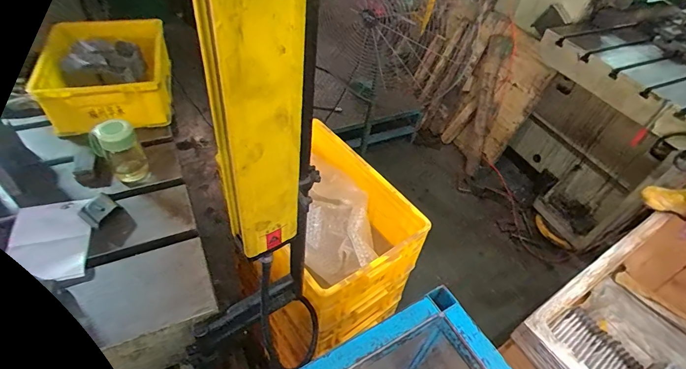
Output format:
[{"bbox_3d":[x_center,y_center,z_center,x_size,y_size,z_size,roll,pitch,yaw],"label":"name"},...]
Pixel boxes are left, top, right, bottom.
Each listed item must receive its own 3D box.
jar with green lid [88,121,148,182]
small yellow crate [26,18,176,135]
[{"bbox_3d":[-0.458,-0.071,0.784,0.083,0.128,0.078,-24,53,-27],"label":"jar with green lid"},{"bbox_3d":[-0.582,-0.280,0.956,0.267,0.129,0.345,-10,48,-16],"label":"small yellow crate"}]

